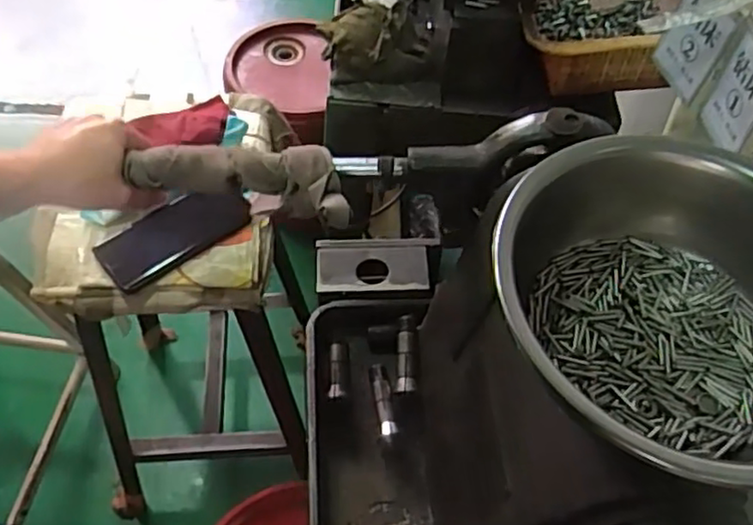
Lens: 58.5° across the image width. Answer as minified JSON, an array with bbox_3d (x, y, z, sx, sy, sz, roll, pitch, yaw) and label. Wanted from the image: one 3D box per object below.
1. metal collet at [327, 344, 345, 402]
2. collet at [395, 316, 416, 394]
[{"bbox_3d":[-0.038,0.102,0.626,0.014,0.012,0.061,0,54,-4],"label":"metal collet"},{"bbox_3d":[0.028,0.088,0.638,0.017,0.015,0.073,3,67,-2],"label":"collet"}]

